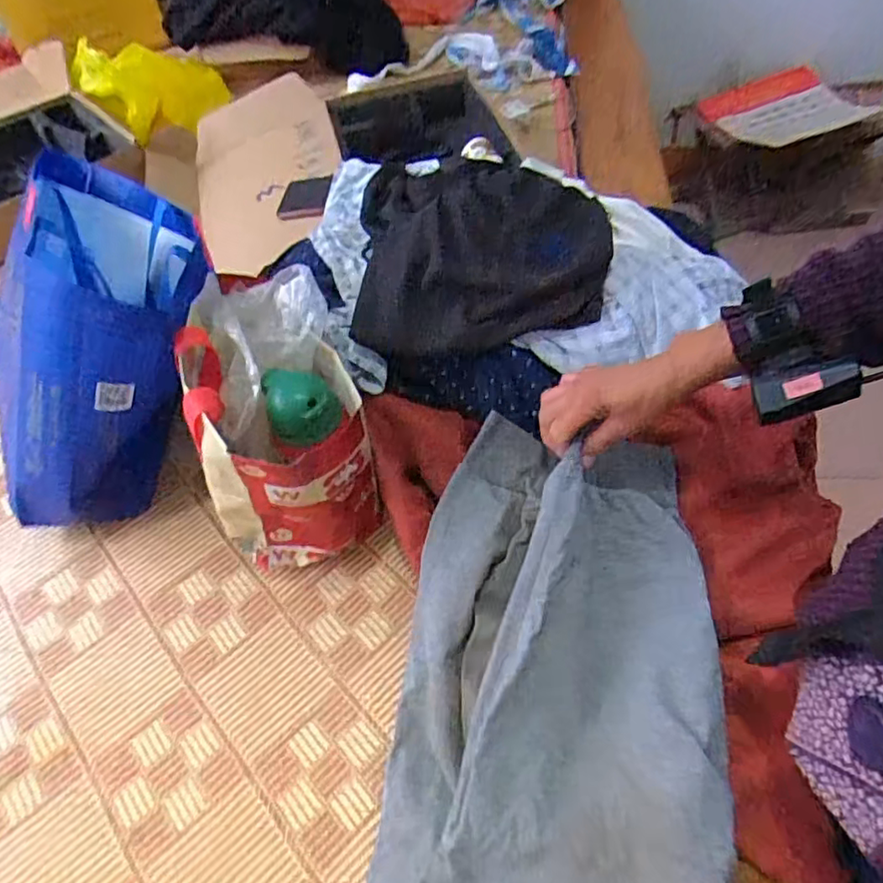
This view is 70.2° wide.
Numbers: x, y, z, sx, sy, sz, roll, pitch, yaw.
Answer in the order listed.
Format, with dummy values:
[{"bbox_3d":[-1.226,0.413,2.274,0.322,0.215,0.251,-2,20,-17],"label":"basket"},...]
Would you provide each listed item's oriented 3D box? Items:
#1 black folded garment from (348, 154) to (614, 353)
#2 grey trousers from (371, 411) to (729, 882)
[{"bbox_3d":[0.042,-0.187,0.611,0.258,0.106,0.155,-6,55,-2],"label":"black folded garment"},{"bbox_3d":[0.080,0.278,0.471,0.246,0.090,0.612,7,65,7],"label":"grey trousers"}]

